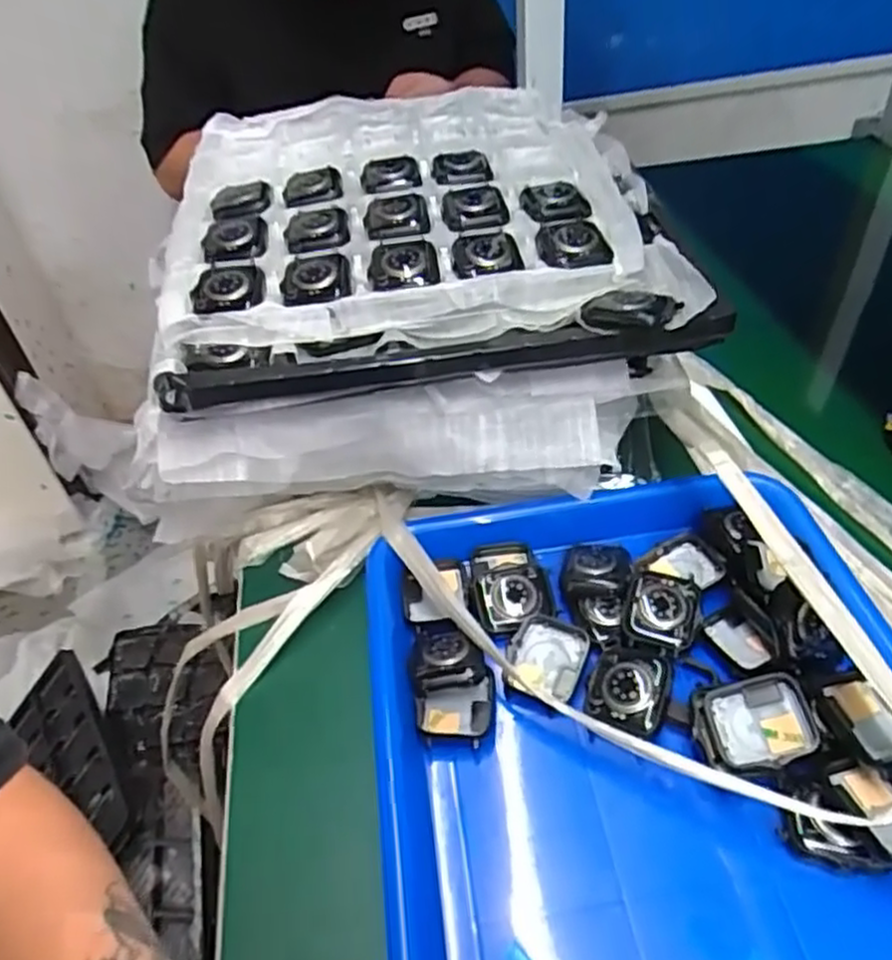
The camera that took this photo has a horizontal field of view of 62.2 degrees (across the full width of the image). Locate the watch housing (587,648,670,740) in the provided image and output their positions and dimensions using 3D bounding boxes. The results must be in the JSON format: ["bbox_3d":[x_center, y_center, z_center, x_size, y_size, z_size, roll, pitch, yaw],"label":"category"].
[{"bbox_3d":[0.088,0.101,0.356,0.035,0.013,0.039,11,46,19],"label":"watch housing"}]

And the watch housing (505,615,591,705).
[{"bbox_3d":[0.052,0.092,0.379,0.036,0.014,0.038,10,46,18],"label":"watch housing"}]

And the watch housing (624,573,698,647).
[{"bbox_3d":[0.112,0.069,0.384,0.034,0.016,0.040,13,47,21],"label":"watch housing"}]

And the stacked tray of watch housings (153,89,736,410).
[{"bbox_3d":[-0.025,-0.177,0.494,0.306,0.048,0.332,-10,42,-1],"label":"stacked tray of watch housings"}]

